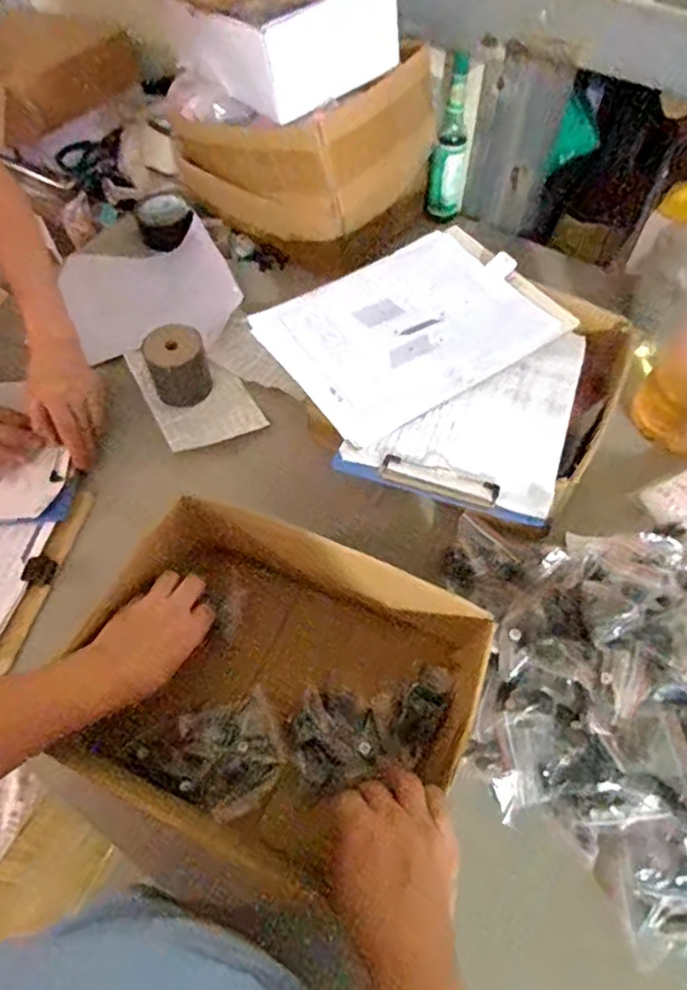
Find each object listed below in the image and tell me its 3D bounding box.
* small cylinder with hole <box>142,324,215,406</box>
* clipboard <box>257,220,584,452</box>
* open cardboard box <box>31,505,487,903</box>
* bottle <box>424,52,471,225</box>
[{"bbox_3d":[-0.214,-0.168,0.798,0.077,0.079,0.065,-22,60,-12],"label":"small cylinder with hole"},{"bbox_3d":[0.082,-0.204,0.720,0.320,0.017,0.227,-31,63,-17],"label":"clipboard"},{"bbox_3d":[-0.052,0.172,0.557,0.333,0.104,0.270,17,60,11],"label":"open cardboard box"},{"bbox_3d":[0.165,-0.540,0.948,0.054,0.220,0.051,14,60,10],"label":"bottle"}]

